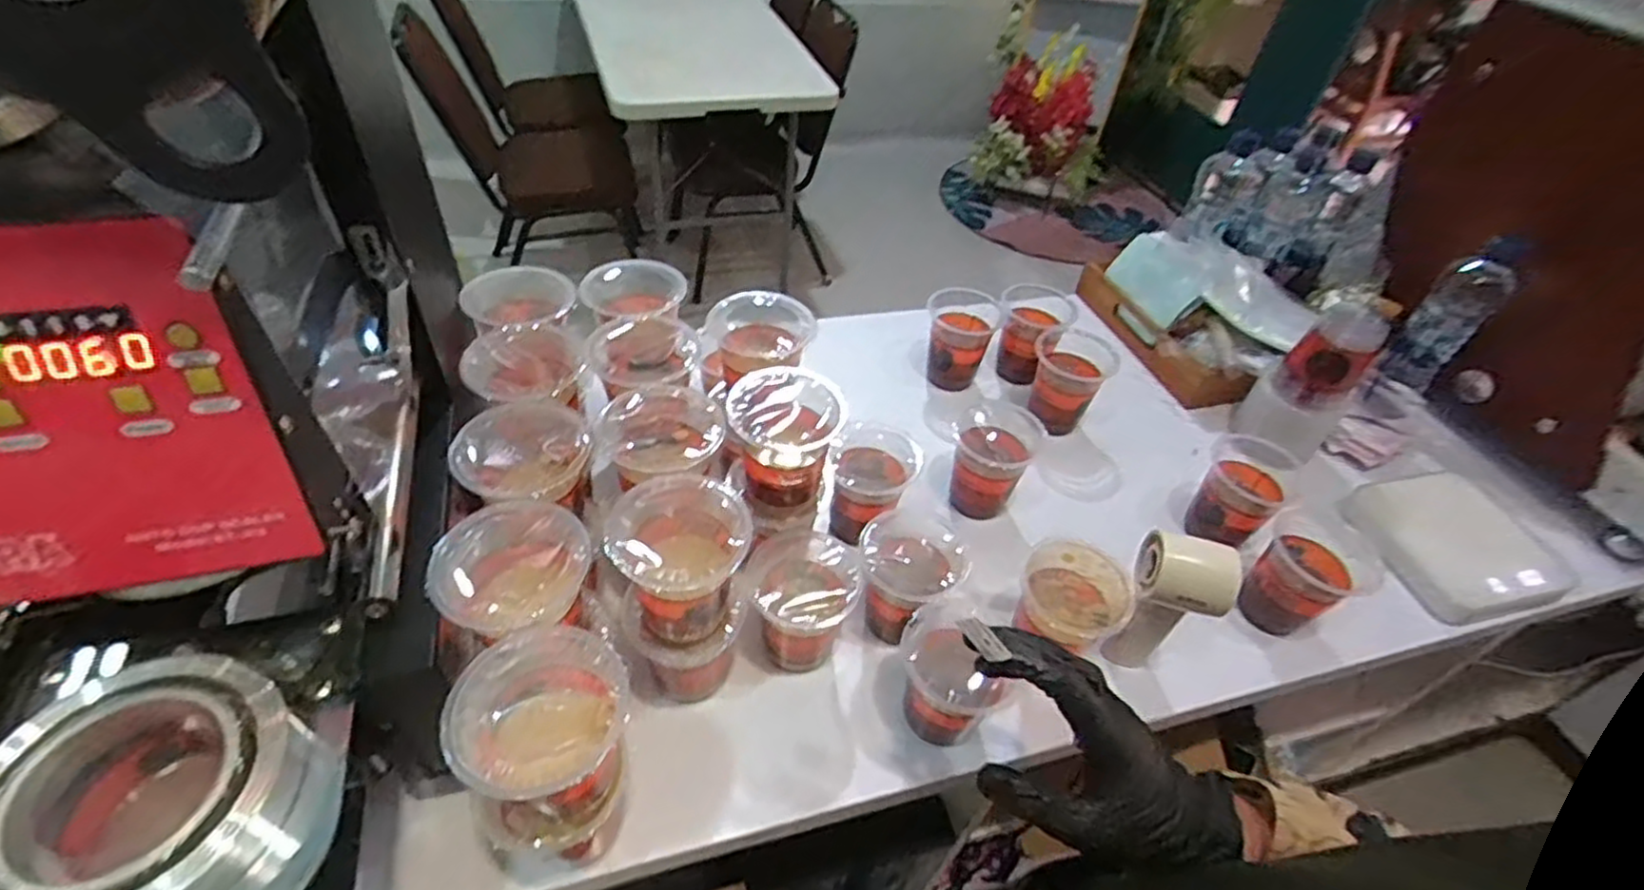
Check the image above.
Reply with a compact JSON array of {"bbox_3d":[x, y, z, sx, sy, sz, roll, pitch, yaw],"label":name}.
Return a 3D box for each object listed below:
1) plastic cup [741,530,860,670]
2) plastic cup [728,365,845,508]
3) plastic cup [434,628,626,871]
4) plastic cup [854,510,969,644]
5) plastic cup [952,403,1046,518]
[{"bbox_3d":[-0.020,0.130,0.611,0.087,0.110,0.082,4,46,-4],"label":"plastic cup"},{"bbox_3d":[-0.027,0.000,0.591,0.077,0.086,0.078,4,46,-3],"label":"plastic cup"},{"bbox_3d":[-0.158,0.172,0.422,0.083,0.113,0.088,4,46,-4],"label":"plastic cup"},{"bbox_3d":[0.071,0.112,0.624,0.085,0.092,0.085,4,46,-4],"label":"plastic cup"},{"bbox_3d":[0.168,0.019,0.744,0.078,0.094,0.086,18,46,11],"label":"plastic cup"}]

